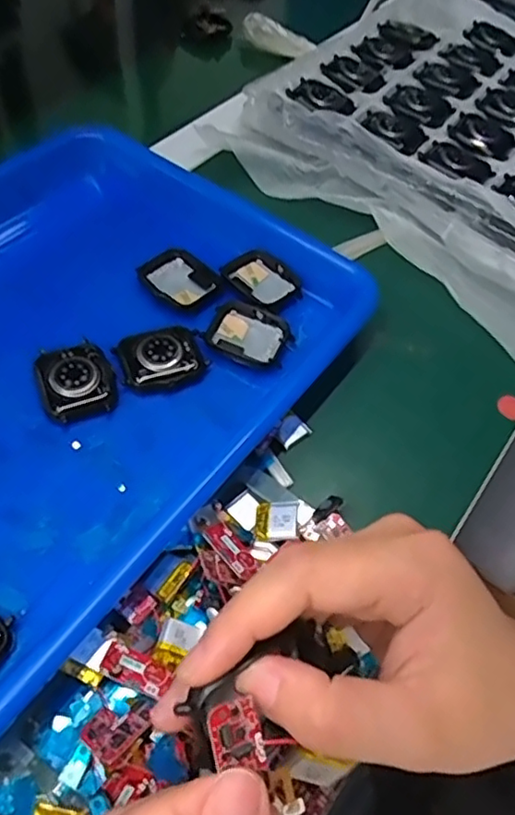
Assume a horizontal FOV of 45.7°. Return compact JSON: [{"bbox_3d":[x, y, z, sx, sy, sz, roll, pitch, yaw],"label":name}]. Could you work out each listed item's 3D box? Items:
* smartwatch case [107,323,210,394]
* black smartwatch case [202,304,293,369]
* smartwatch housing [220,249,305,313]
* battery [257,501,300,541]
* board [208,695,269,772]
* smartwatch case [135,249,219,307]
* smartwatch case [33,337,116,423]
[{"bbox_3d":[-0.051,-0.027,0.328,0.046,0.009,0.040,-15,59,-16],"label":"smartwatch case"},{"bbox_3d":[-0.005,-0.041,0.345,0.044,0.009,0.036,21,56,8],"label":"black smartwatch case"},{"bbox_3d":[0.002,-0.076,0.372,0.045,0.010,0.037,41,57,16],"label":"smartwatch housing"},{"bbox_3d":[0.010,0.054,0.293,0.019,0.006,0.020,6,55,-2],"label":"battery"},{"bbox_3d":[-0.005,0.089,0.165,0.015,0.004,0.019,-5,77,-26],"label":"board"},{"bbox_3d":[-0.047,-0.076,0.362,0.039,0.011,0.038,40,61,20],"label":"smartwatch case"},{"bbox_3d":[-0.093,-0.015,0.313,0.037,0.010,0.043,-16,59,-16],"label":"smartwatch case"}]

